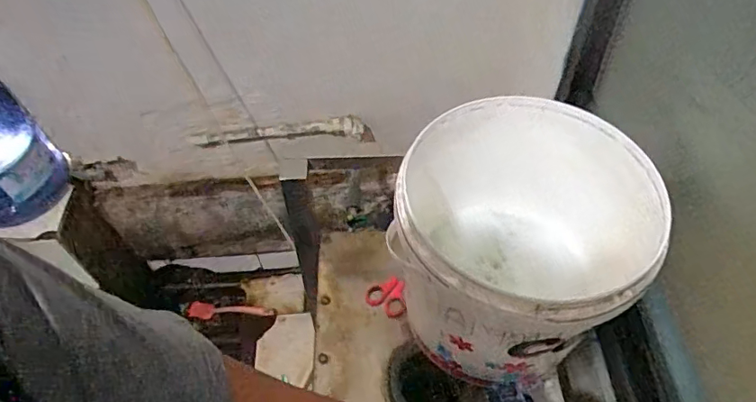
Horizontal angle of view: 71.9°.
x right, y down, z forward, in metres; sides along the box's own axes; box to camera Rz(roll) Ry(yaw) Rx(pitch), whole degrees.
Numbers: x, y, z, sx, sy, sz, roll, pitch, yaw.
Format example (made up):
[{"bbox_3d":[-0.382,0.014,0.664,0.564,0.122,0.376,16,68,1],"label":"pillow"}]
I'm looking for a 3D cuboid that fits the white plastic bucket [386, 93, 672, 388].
[{"bbox_3d":[0.206,0.085,0.720,0.338,0.311,0.279,1,54,6],"label":"white plastic bucket"}]

